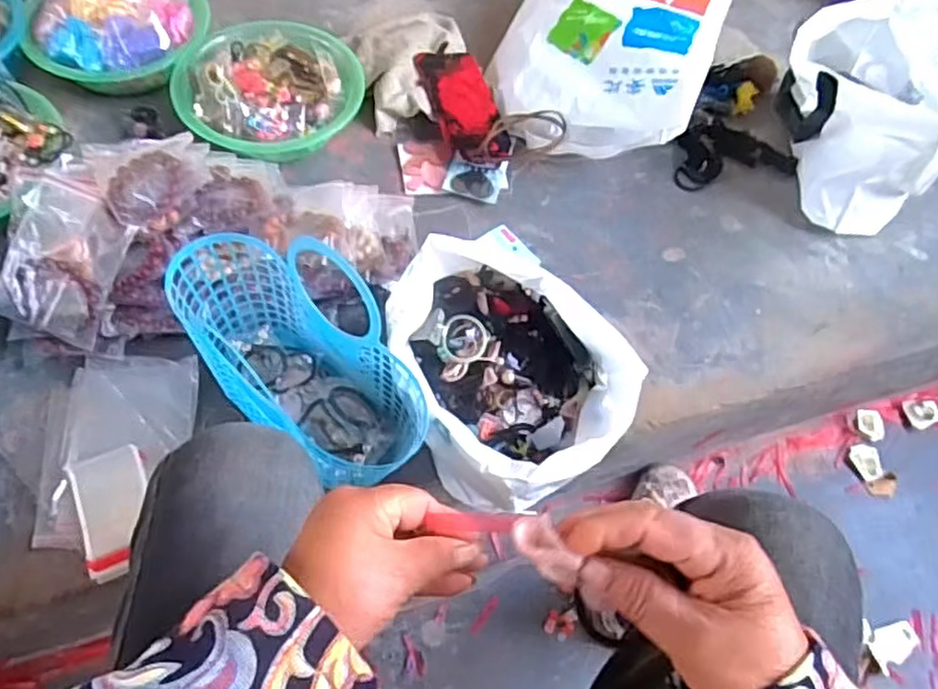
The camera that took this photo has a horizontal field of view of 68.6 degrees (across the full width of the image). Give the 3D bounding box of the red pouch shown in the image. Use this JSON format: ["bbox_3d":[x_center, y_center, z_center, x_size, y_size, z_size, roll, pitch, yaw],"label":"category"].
[{"bbox_3d":[-0.009,-0.335,0.971,0.095,0.041,0.196,-14,63,-12],"label":"red pouch"}]

